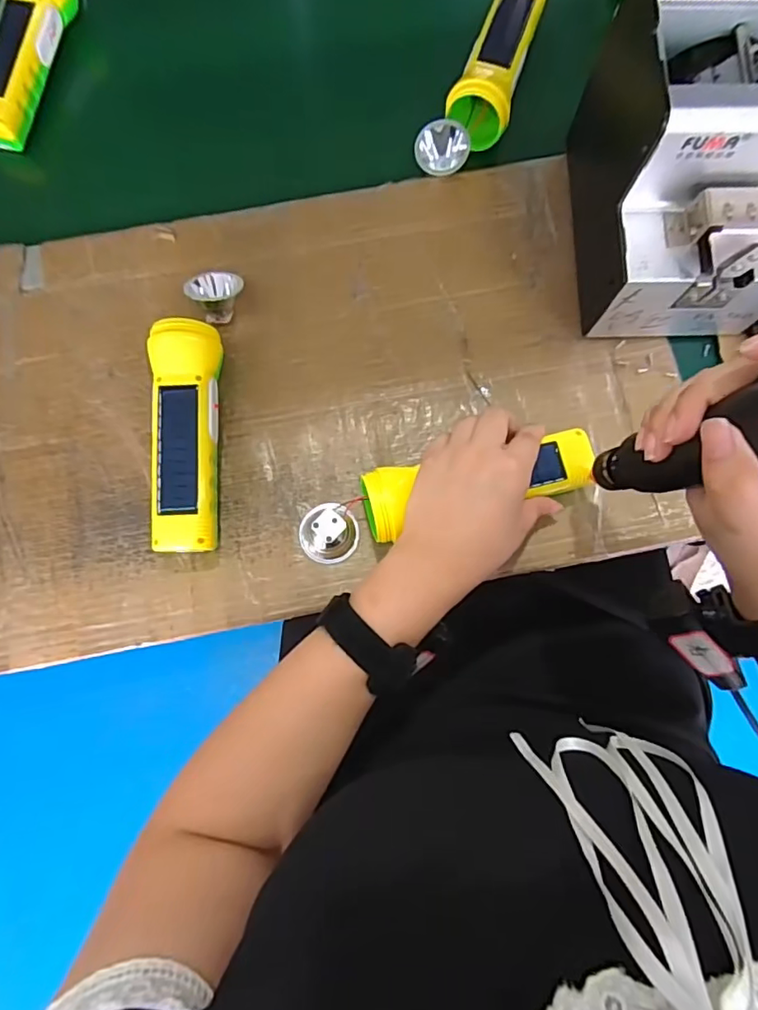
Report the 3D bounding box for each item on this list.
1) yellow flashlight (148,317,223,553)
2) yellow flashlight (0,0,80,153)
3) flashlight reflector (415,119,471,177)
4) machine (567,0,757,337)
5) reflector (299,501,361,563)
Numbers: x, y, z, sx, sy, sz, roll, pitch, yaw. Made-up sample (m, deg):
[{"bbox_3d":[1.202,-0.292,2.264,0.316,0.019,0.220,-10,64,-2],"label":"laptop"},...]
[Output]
[{"bbox_3d":[-0.140,-0.048,0.394,0.045,0.047,0.162,1,81,0],"label":"yellow flashlight"},{"bbox_3d":[-0.312,-0.394,0.464,0.049,0.040,0.170,14,81,2],"label":"yellow flashlight"},{"bbox_3d":[0.052,-0.296,0.448,0.043,0.038,0.016,1,42,-1],"label":"flashlight reflector"},{"bbox_3d":[0.222,-0.231,0.373,0.122,0.144,0.178,0,81,0],"label":"machine"},{"bbox_3d":[-0.037,0.020,0.392,0.043,0.027,0.042,0,81,0],"label":"reflector"}]

